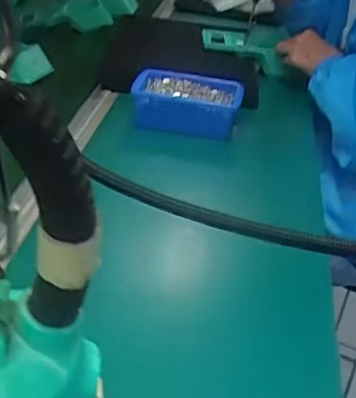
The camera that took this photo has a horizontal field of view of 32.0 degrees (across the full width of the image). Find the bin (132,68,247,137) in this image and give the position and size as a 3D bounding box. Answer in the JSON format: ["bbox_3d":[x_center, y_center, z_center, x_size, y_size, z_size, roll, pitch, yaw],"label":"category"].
[{"bbox_3d":[0.014,-0.140,0.891,0.157,0.052,0.114,6,30,0],"label":"bin"}]

